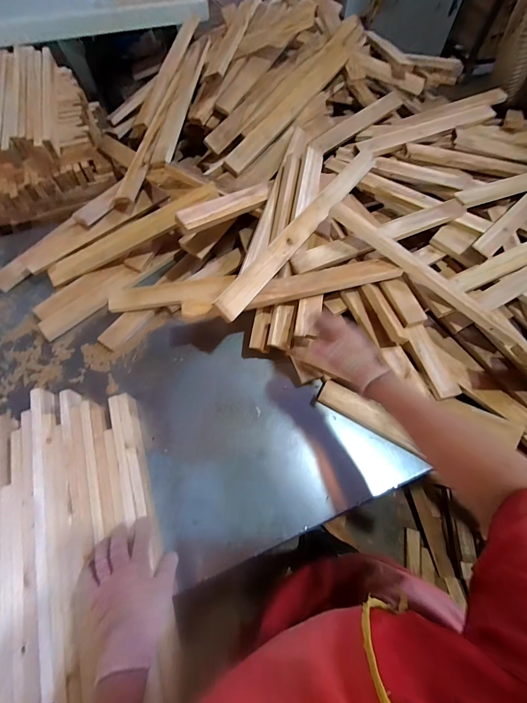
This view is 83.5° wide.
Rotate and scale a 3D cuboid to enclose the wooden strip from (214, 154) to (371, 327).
[{"bbox_3d":[0.109,-0.304,0.687,0.053,0.019,0.652,47,65,-17],"label":"wooden strip"}]

